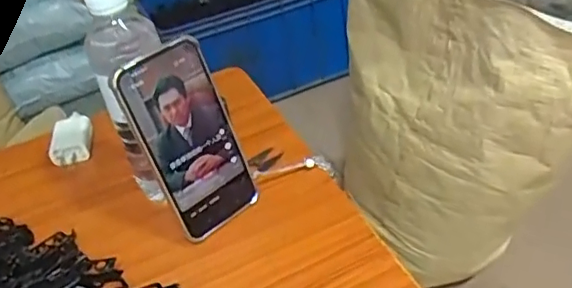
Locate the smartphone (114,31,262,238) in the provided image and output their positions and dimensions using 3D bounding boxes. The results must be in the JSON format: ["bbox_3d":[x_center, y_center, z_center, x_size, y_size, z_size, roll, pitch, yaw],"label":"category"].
[{"bbox_3d":[-0.081,-0.002,0.490,0.080,0.166,0.011,-35,29,-29],"label":"smartphone"}]

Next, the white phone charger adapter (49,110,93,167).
[{"bbox_3d":[-0.236,-0.006,0.633,0.043,0.028,0.052,-8,41,-2],"label":"white phone charger adapter"}]

